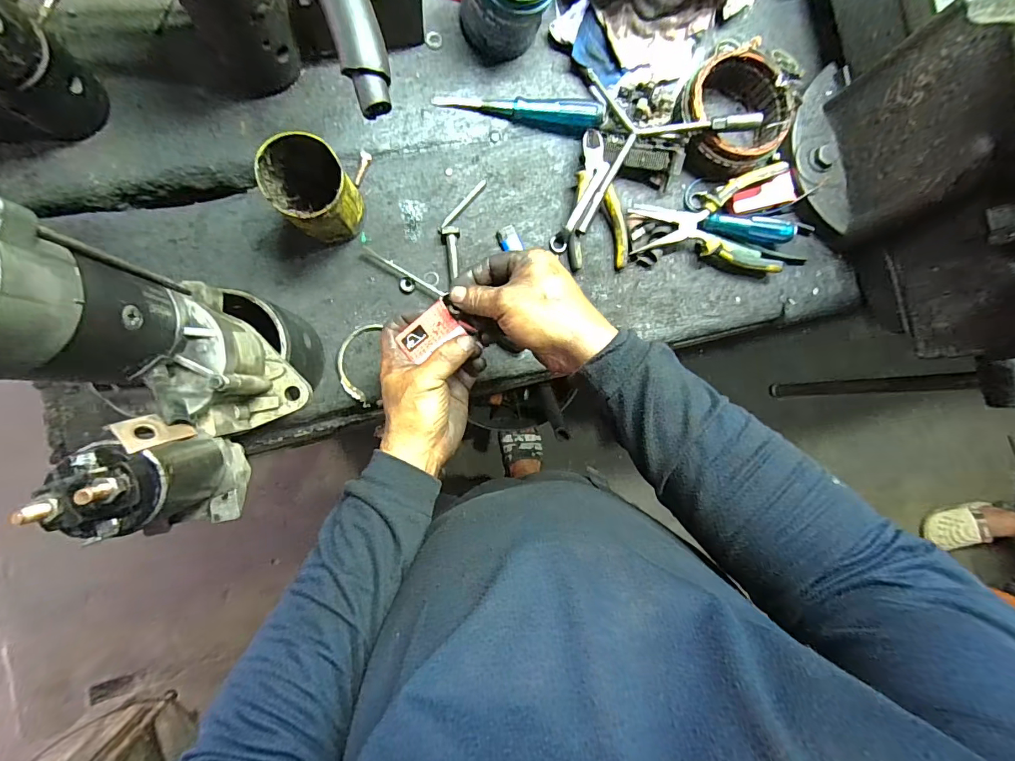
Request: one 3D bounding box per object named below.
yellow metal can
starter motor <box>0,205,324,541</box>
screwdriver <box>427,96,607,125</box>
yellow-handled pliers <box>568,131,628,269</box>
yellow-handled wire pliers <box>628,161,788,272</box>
[{"bbox_3d":[-0.194,-0.186,0.453,0.076,0.118,0.070,0,88,-8],"label":"yellow metal can"},{"bbox_3d":[-0.220,0.001,0.305,0.122,0.263,0.174,-32,93,-8],"label":"starter motor"},{"bbox_3d":[0.015,-0.318,0.514,0.195,0.037,0.024,5,88,-8],"label":"screwdriver"},{"bbox_3d":[0.103,-0.212,0.524,0.070,0.015,0.157,-10,102,-8],"label":"yellow-handled pliers"},{"bbox_3d":[0.241,-0.186,0.537,0.175,0.028,0.119,-6,108,4],"label":"yellow-handled wire pliers"}]

